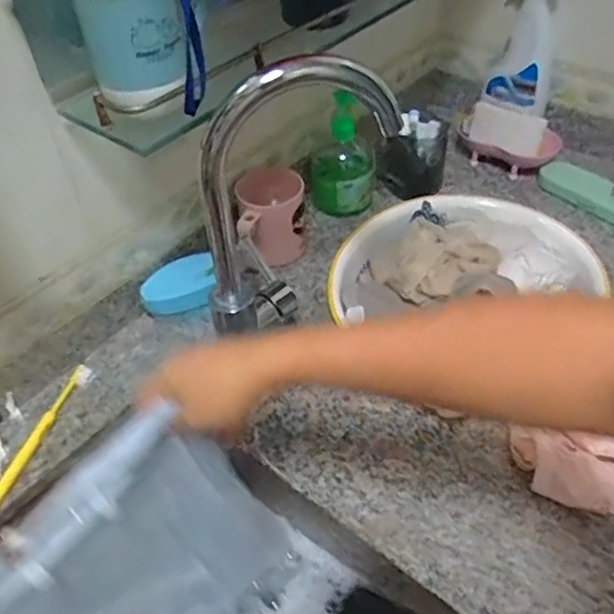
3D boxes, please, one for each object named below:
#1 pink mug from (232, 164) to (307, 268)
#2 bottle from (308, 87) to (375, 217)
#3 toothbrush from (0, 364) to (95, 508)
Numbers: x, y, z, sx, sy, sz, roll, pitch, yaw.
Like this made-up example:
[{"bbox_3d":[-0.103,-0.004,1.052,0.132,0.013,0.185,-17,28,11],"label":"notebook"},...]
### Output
[{"bbox_3d":[-0.043,-0.116,0.810,0.079,0.095,0.120,-7,46,-4],"label":"pink mug"},{"bbox_3d":[0.049,-0.199,0.838,0.077,0.150,0.058,22,51,22],"label":"bottle"},{"bbox_3d":[-0.270,0.128,0.638,0.021,0.011,0.173,13,48,15],"label":"toothbrush"}]

